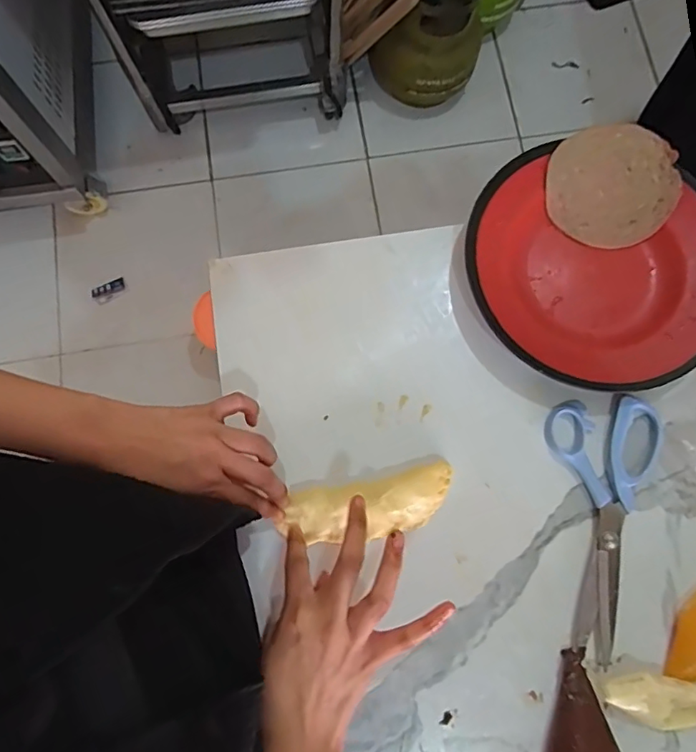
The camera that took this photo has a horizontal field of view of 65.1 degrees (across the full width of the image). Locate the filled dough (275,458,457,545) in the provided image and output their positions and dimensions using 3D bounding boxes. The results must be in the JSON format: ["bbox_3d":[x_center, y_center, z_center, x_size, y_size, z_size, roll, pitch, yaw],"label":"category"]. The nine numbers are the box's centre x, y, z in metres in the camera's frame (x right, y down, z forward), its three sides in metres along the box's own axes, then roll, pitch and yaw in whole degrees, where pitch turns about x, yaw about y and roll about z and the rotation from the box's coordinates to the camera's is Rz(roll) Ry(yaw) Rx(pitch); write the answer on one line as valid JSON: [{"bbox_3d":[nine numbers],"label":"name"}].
[{"bbox_3d":[0.015,0.100,0.413,0.134,0.018,0.044,-13,77,-1],"label":"filled dough"}]

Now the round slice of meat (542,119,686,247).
[{"bbox_3d":[0.221,-0.159,0.460,0.101,0.006,0.097,1,97,7],"label":"round slice of meat"}]

